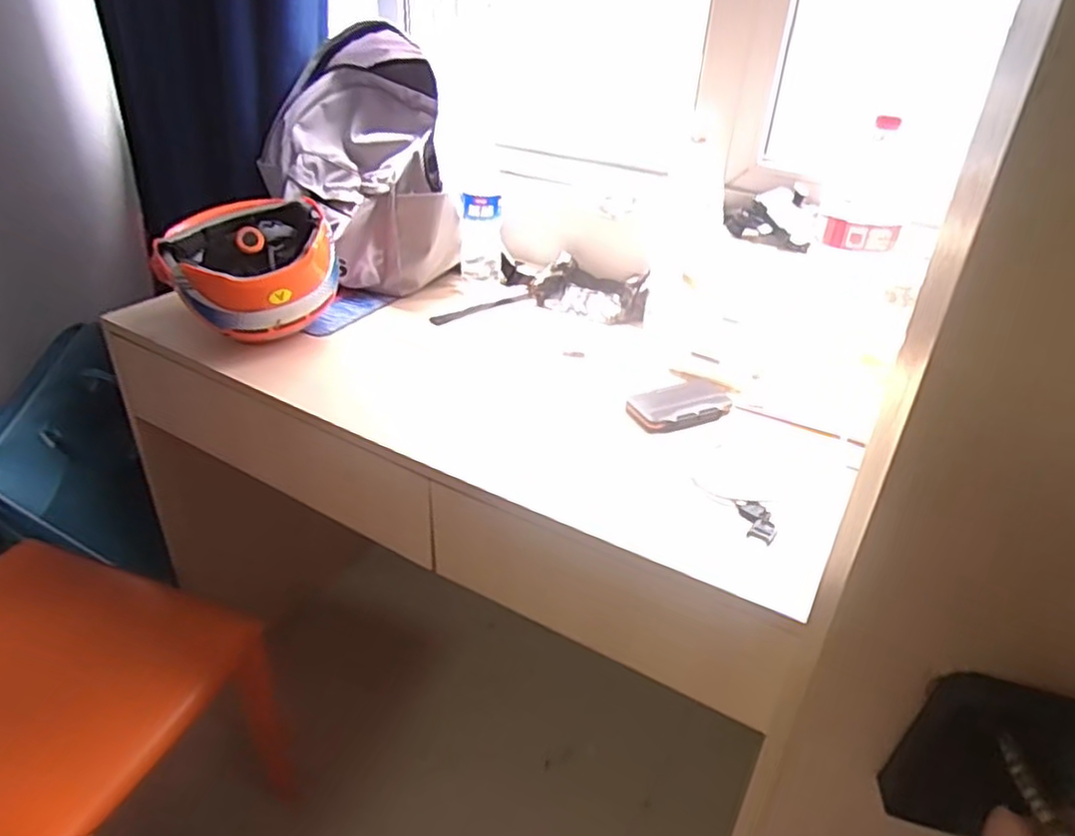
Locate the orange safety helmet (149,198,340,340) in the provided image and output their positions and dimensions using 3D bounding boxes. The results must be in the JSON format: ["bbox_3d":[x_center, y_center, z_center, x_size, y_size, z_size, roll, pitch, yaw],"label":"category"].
[{"bbox_3d":[-0.411,-0.211,1.003,0.221,0.137,0.266,-11,35,-21],"label":"orange safety helmet"}]

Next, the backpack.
[{"bbox_3d":[-0.288,-0.438,1.197,0.275,0.323,0.380,-16,37,-28],"label":"backpack"}]

